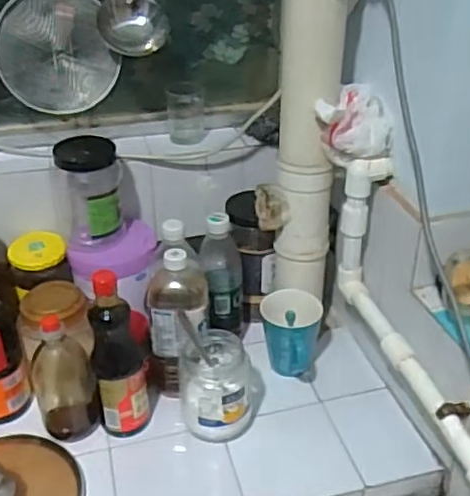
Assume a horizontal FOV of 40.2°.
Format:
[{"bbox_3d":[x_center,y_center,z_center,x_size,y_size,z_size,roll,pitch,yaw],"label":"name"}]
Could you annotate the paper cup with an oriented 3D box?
[{"bbox_3d":[0.078,0.134,0.920,0.082,0.120,0.089,0,32,0],"label":"paper cup"}]

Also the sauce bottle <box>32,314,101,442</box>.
[{"bbox_3d":[-0.225,0.168,0.841,0.071,0.169,0.065,-15,35,-23],"label":"sauce bottle"}]

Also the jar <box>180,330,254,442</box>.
[{"bbox_3d":[-0.023,0.188,0.851,0.092,0.120,0.097,0,32,0],"label":"jar"}]

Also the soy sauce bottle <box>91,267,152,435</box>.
[{"bbox_3d":[-0.153,0.136,0.831,0.071,0.242,0.070,-7,33,-10],"label":"soy sauce bottle"}]

